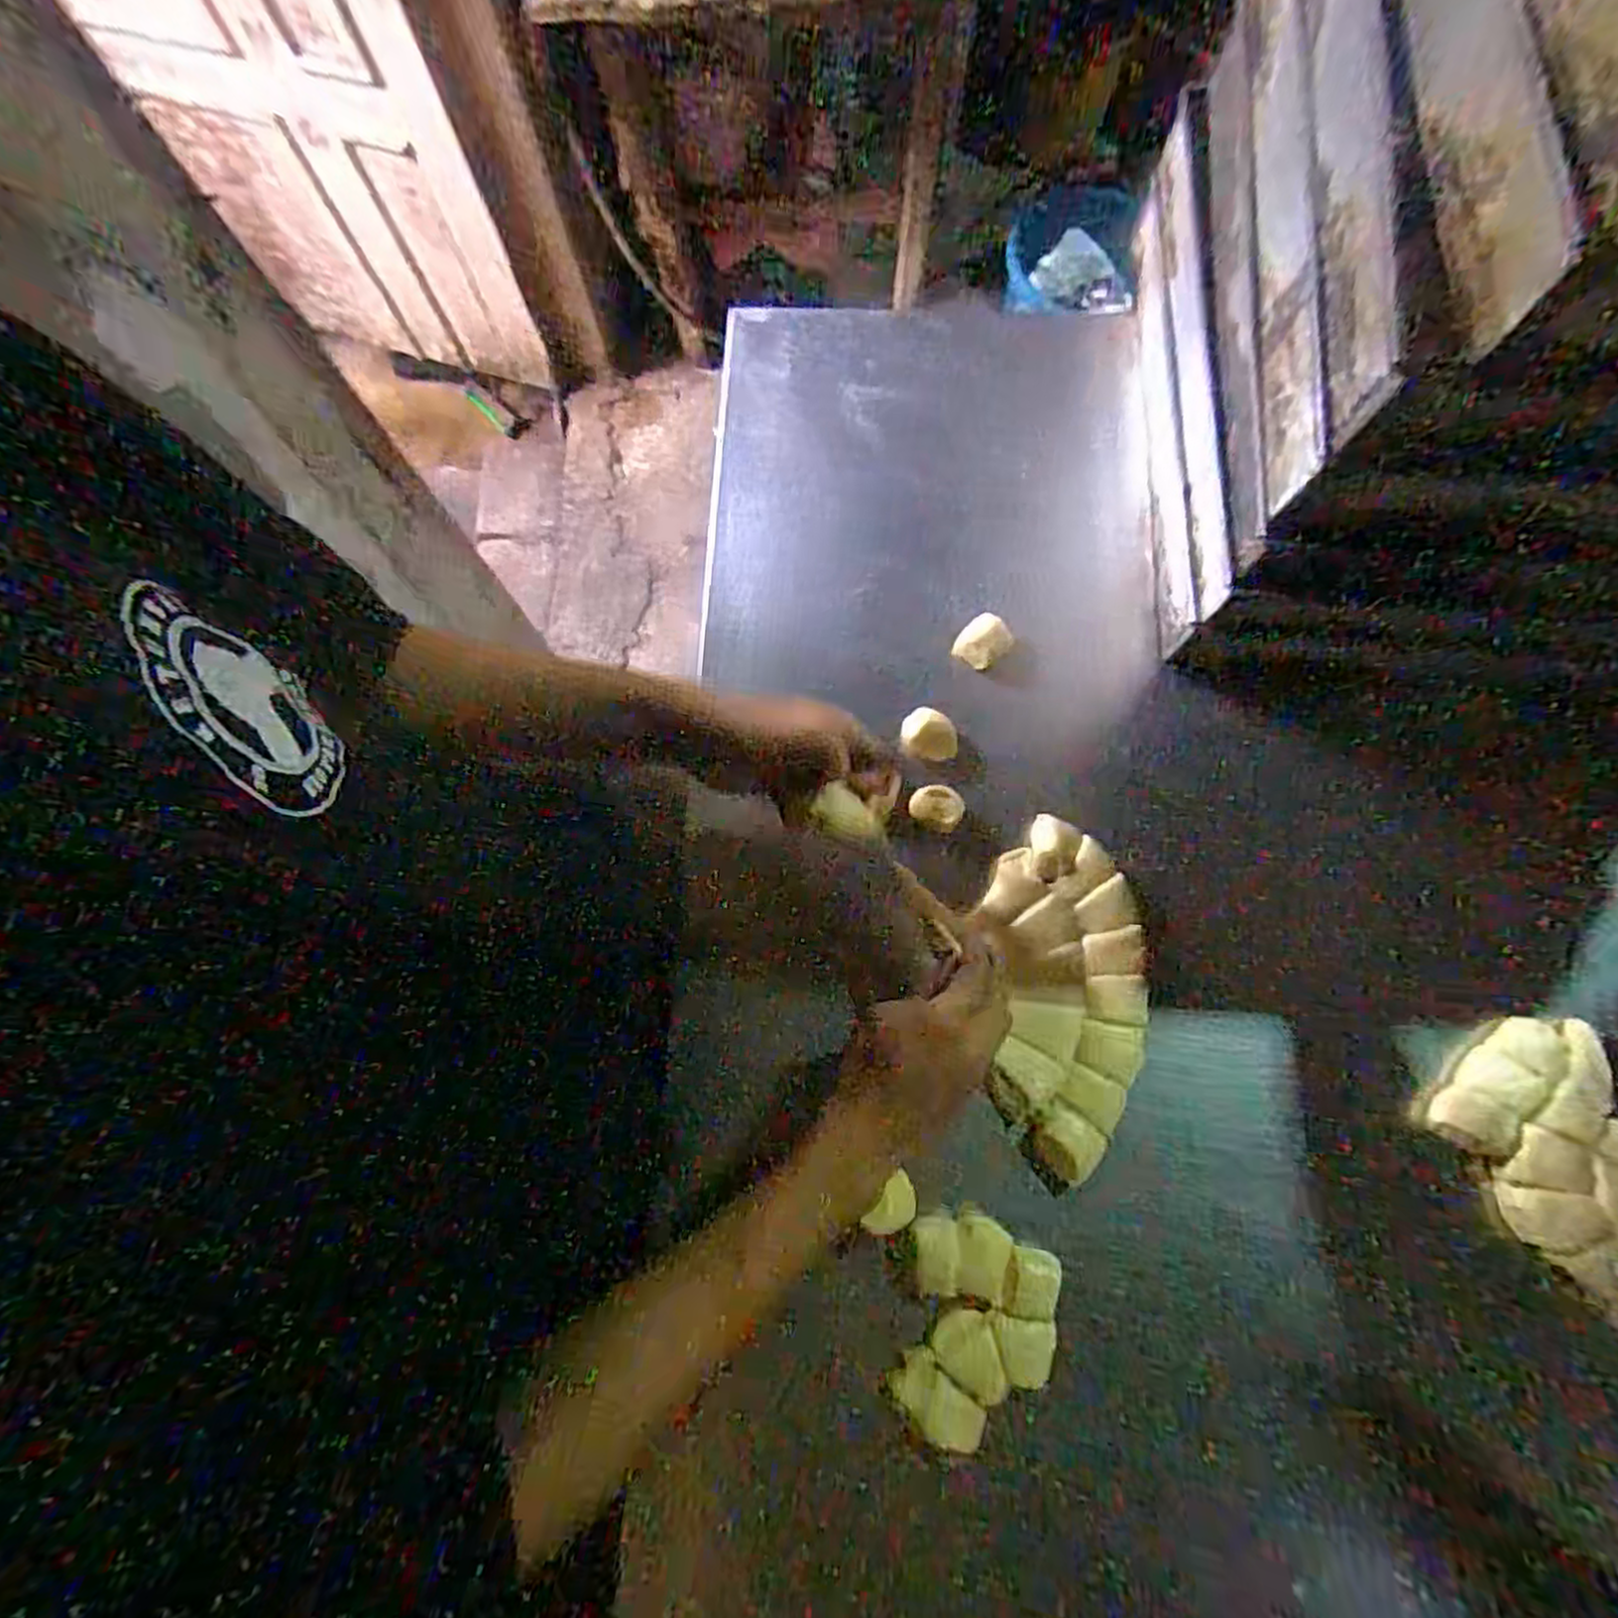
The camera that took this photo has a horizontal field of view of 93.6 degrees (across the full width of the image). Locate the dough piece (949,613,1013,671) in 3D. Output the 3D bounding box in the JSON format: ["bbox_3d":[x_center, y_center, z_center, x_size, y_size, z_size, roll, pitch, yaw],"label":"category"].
[{"bbox_3d":[0.136,-0.131,0.587,0.035,0.022,0.044,38,79,10],"label":"dough piece"}]

